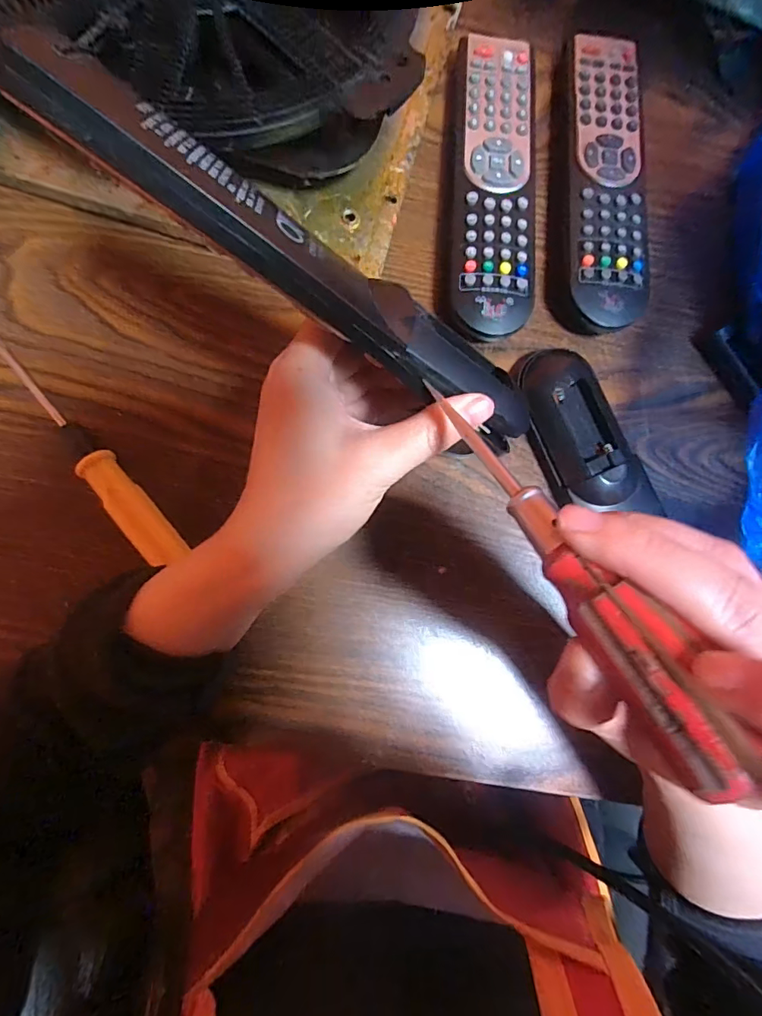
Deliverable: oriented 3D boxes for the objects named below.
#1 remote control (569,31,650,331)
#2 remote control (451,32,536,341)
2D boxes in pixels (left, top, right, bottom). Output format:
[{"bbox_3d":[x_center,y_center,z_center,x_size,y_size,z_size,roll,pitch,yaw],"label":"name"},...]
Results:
[{"bbox_3d":[0.138,-0.203,0.290,0.045,0.022,0.192,4,85,-7],"label":"remote control"},{"bbox_3d":[0.066,-0.193,0.284,0.048,0.024,0.192,4,85,-7],"label":"remote control"}]

